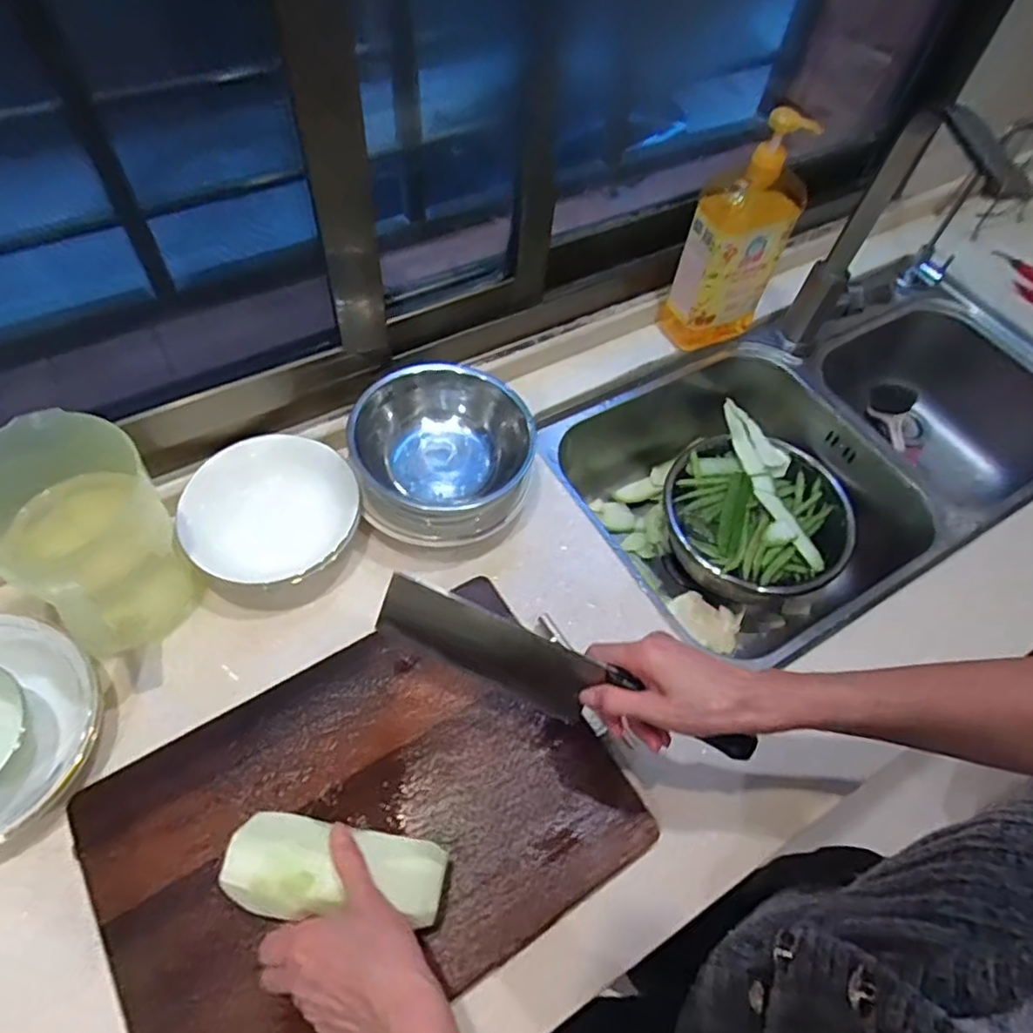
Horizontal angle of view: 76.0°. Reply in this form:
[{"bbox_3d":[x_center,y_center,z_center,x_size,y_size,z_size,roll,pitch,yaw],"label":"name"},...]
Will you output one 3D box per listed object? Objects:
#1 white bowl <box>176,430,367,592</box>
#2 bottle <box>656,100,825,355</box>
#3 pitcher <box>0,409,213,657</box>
[{"bbox_3d":[-0.252,-0.006,0.683,0.171,0.057,0.147,-20,62,-16],"label":"white bowl"},{"bbox_3d":[0.273,-0.334,0.809,0.124,0.286,0.067,-16,61,-14],"label":"bottle"},{"bbox_3d":[-0.361,0.022,0.568,0.122,0.180,0.139,32,61,15],"label":"pitcher"}]

